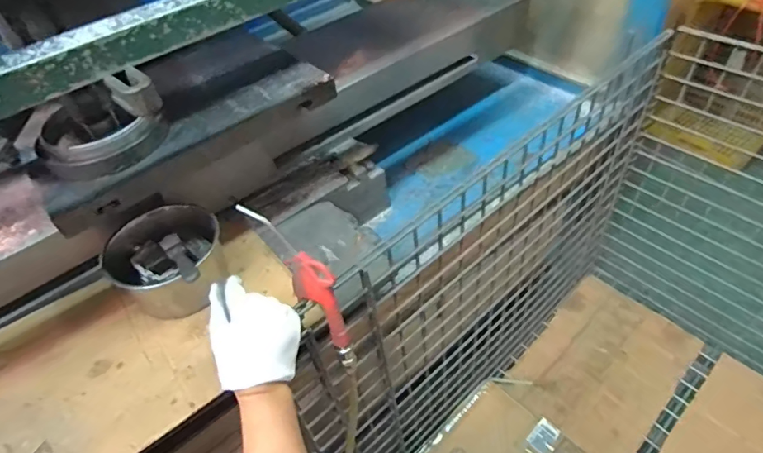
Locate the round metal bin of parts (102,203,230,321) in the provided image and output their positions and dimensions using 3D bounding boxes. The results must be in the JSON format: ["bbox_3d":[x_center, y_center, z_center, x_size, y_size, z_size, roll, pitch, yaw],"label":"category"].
[{"bbox_3d":[-0.302,0.048,0.665,0.135,0.085,0.144,-3,47,3],"label":"round metal bin of parts"}]

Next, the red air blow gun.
[{"bbox_3d":[-0.077,0.075,0.544,0.036,0.249,0.044,-39,27,-27],"label":"red air blow gun"}]

